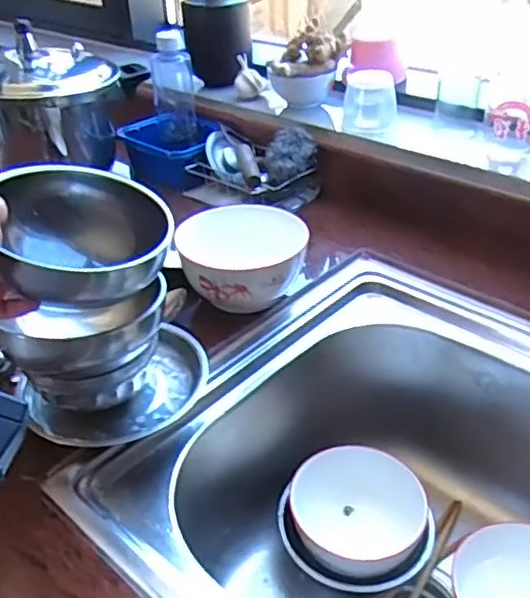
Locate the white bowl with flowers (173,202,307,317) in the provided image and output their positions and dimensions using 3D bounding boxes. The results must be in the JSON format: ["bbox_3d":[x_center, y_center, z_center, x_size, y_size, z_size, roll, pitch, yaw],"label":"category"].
[{"bbox_3d":[-0.021,-0.036,0.618,0.120,0.067,0.113,-2,35,1],"label":"white bowl with flowers"}]

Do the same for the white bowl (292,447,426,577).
[{"bbox_3d":[0.093,0.230,0.638,0.121,0.072,0.127,-2,35,1],"label":"white bowl"}]

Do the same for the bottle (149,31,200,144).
[{"bbox_3d":[-0.129,-0.301,0.888,0.057,0.134,0.066,-8,35,-8],"label":"bottle"}]

